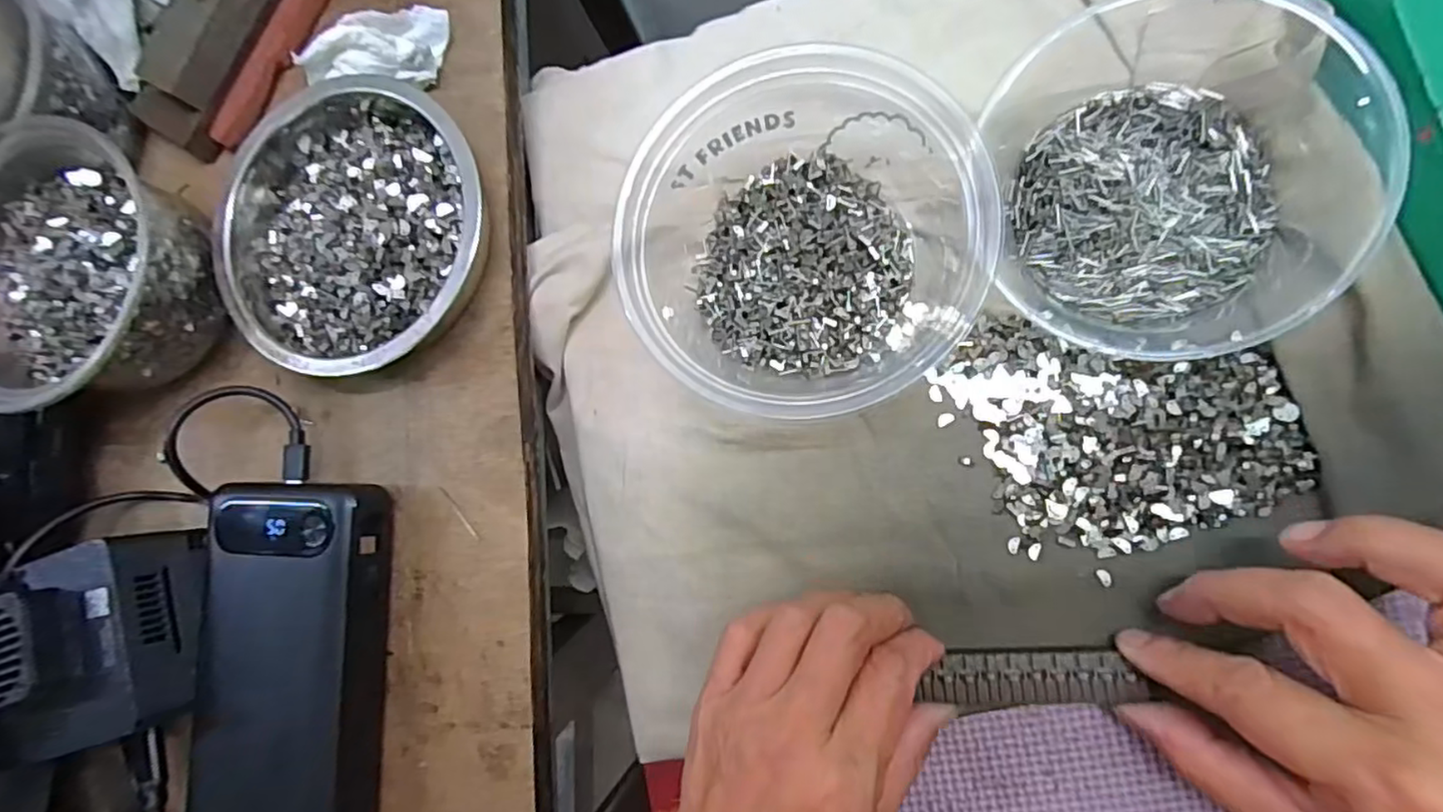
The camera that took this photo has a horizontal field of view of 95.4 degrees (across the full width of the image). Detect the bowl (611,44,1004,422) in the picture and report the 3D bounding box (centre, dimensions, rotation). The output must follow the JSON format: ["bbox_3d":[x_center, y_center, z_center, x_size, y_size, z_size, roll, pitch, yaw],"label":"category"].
[{"bbox_3d":[0.032,-0.074,0.260,0.136,0.056,0.153,6,89,13],"label":"bowl"}]

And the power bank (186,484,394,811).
[{"bbox_3d":[-0.178,0.110,0.270,0.071,0.027,0.153,2,85,12],"label":"power bank"}]

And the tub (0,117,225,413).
[{"bbox_3d":[-0.272,-0.055,0.282,0.108,0.061,0.109,-1,85,12],"label":"tub"}]

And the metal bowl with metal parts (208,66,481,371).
[{"bbox_3d":[-0.157,-0.077,0.278,0.127,0.033,0.117,-1,85,12],"label":"metal bowl with metal parts"}]

